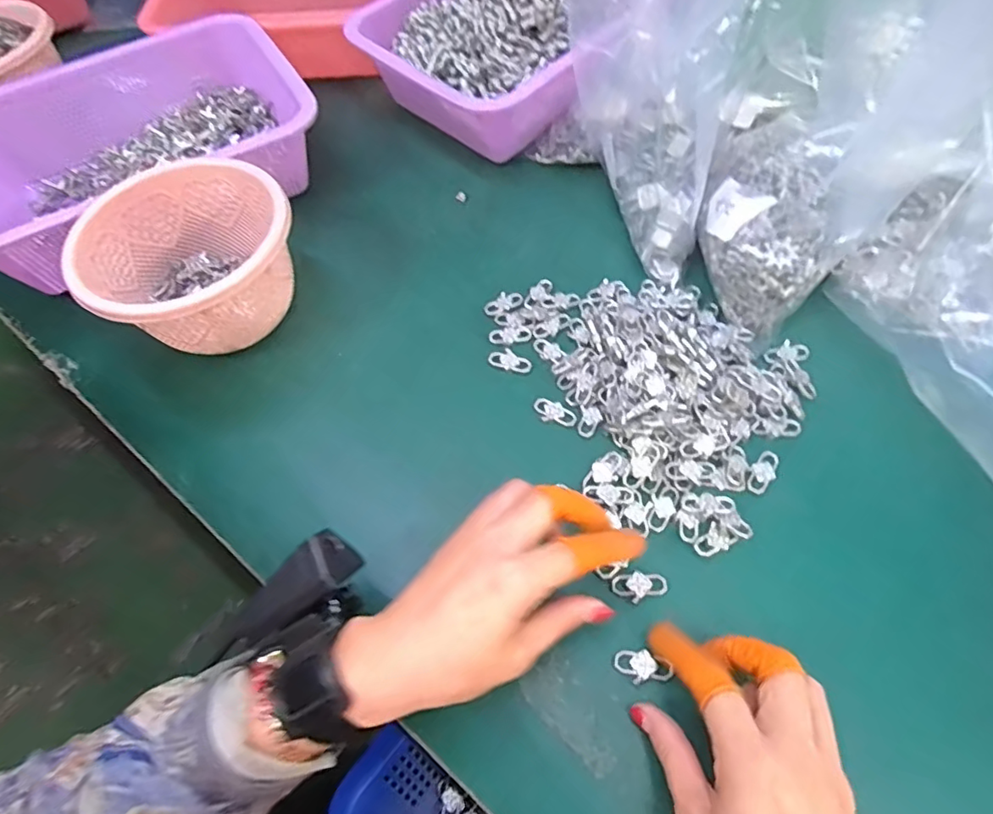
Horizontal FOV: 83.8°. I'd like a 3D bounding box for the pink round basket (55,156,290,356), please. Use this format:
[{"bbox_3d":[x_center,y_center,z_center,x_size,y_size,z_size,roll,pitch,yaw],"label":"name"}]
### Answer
[{"bbox_3d":[-0.217,-0.102,0.414,0.139,0.091,0.135,-2,61,3],"label":"pink round basket"}]

